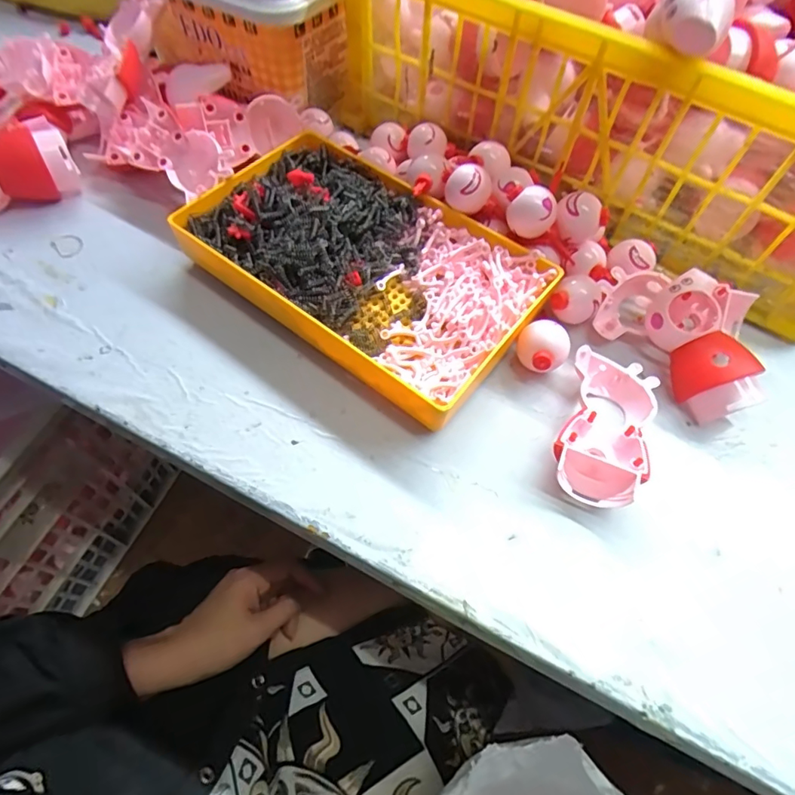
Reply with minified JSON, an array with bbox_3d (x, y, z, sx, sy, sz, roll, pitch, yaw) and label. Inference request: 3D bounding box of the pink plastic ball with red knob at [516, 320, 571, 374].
[{"bbox_3d":[0.097,-0.030,0.335,0.033,0.035,0.031,1,60,-2],"label":"pink plastic ball with red knob"}]

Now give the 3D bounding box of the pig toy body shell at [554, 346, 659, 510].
[{"bbox_3d":[0.131,0.018,0.312,0.053,0.029,0.101,18,61,8],"label":"pig toy body shell"}]

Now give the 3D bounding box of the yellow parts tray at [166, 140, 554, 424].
[{"bbox_3d":[-0.026,-0.099,0.358,0.245,0.050,0.147,36,65,17],"label":"yellow parts tray"}]

